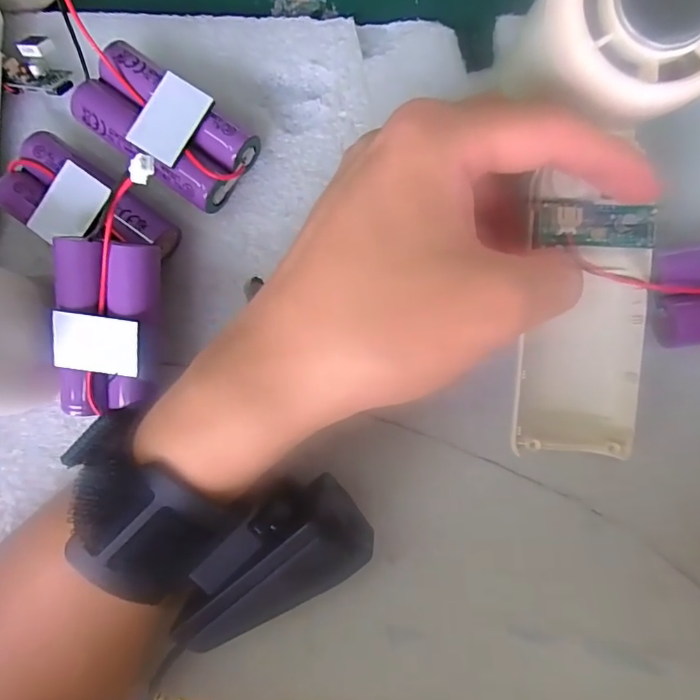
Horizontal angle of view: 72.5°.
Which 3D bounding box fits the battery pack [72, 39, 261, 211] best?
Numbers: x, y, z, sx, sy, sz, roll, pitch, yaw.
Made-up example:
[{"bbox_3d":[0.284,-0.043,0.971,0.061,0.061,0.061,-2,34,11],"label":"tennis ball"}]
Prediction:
[{"bbox_3d":[-0.073,-0.087,0.190,0.065,0.023,0.035,36,91,7],"label":"battery pack"}]

